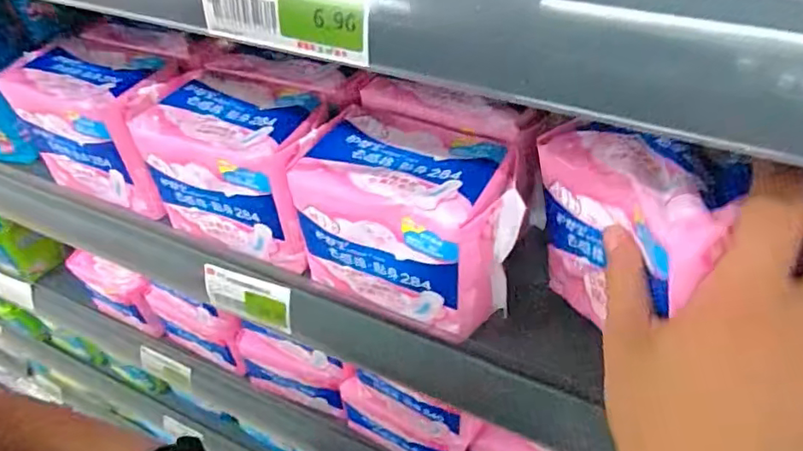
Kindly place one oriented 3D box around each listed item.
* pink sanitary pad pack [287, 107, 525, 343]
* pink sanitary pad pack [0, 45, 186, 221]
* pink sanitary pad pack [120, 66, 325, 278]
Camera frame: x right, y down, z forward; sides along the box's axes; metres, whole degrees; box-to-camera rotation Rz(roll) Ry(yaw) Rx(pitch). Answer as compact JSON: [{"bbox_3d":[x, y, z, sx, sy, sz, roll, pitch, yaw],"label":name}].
[{"bbox_3d":[0.008,-0.003,0.365,0.133,0.100,0.086,17,50,20],"label":"pink sanitary pad pack"},{"bbox_3d":[-0.234,-0.081,0.453,0.143,0.096,0.076,15,49,18],"label":"pink sanitary pad pack"},{"bbox_3d":[-0.114,-0.049,0.412,0.125,0.093,0.091,15,49,18],"label":"pink sanitary pad pack"}]

